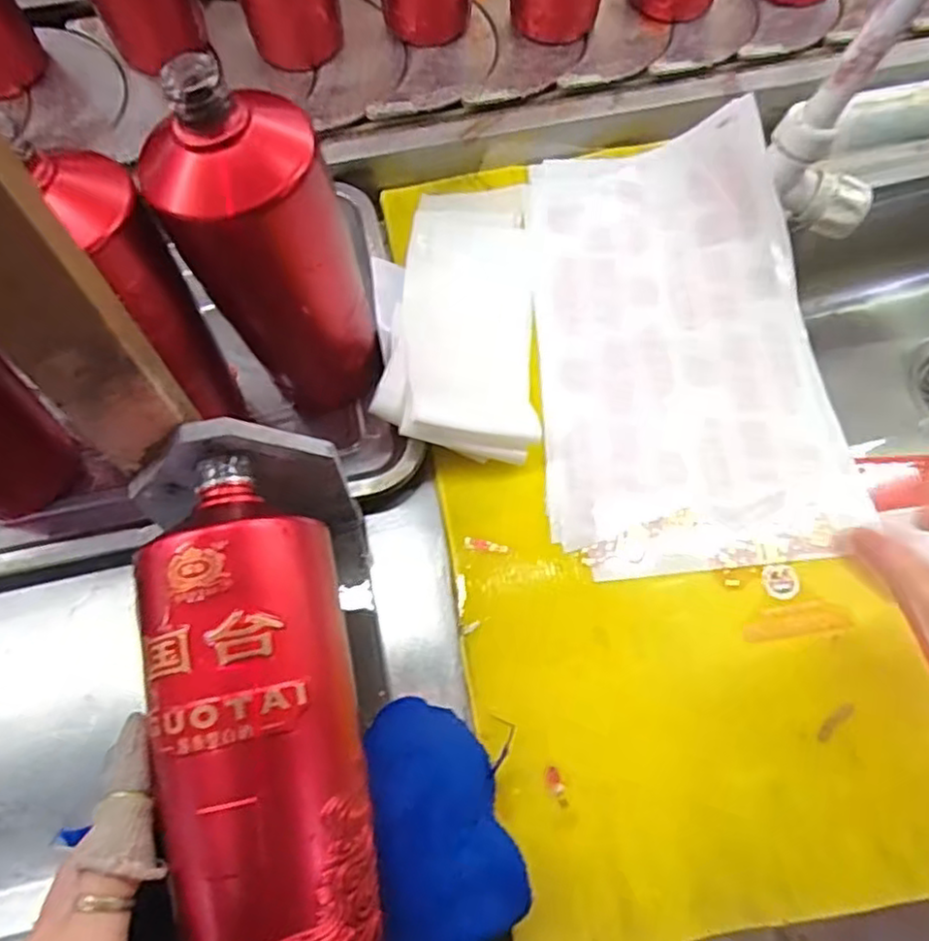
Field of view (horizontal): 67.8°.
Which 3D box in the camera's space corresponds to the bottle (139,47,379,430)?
[{"bbox_3d":[-0.098,-0.106,0.372,0.071,0.205,0.072,36,71,18],"label":"bottle"}]

